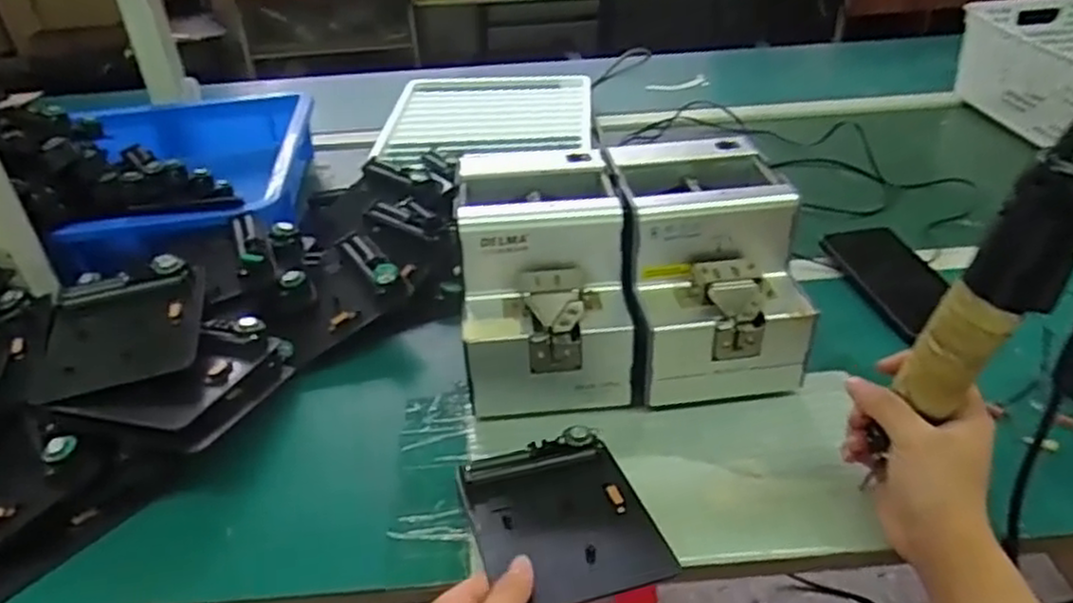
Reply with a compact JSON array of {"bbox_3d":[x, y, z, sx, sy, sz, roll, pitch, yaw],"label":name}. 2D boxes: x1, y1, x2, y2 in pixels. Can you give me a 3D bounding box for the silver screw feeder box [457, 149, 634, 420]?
[{"bbox_3d":[0.000,-0.014,0.586,0.137,0.146,0.174,-4,34,-1],"label":"silver screw feeder box"}]

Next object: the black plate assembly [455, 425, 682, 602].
[{"bbox_3d":[0.015,0.137,0.468,0.109,0.015,0.126,-13,35,-13],"label":"black plate assembly"}]

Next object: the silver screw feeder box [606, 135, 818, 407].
[{"bbox_3d":[0.132,-0.027,0.591,0.132,0.150,0.182,-5,34,-1],"label":"silver screw feeder box"}]

